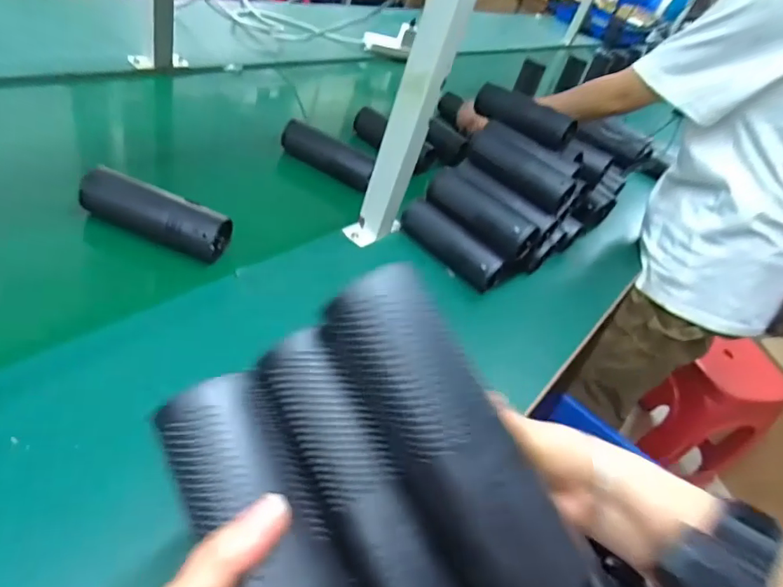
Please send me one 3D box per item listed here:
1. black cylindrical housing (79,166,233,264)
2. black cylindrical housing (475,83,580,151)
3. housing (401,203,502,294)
[{"bbox_3d":[-0.273,-0.089,0.566,0.163,0.046,0.056,23,61,-6],"label":"black cylindrical housing"},{"bbox_3d":[0.213,-0.287,0.800,0.169,0.042,0.040,33,66,20],"label":"black cylindrical housing"},{"bbox_3d":[0.084,-0.074,0.709,0.045,0.044,0.168,-40,65,-19],"label":"housing"}]

